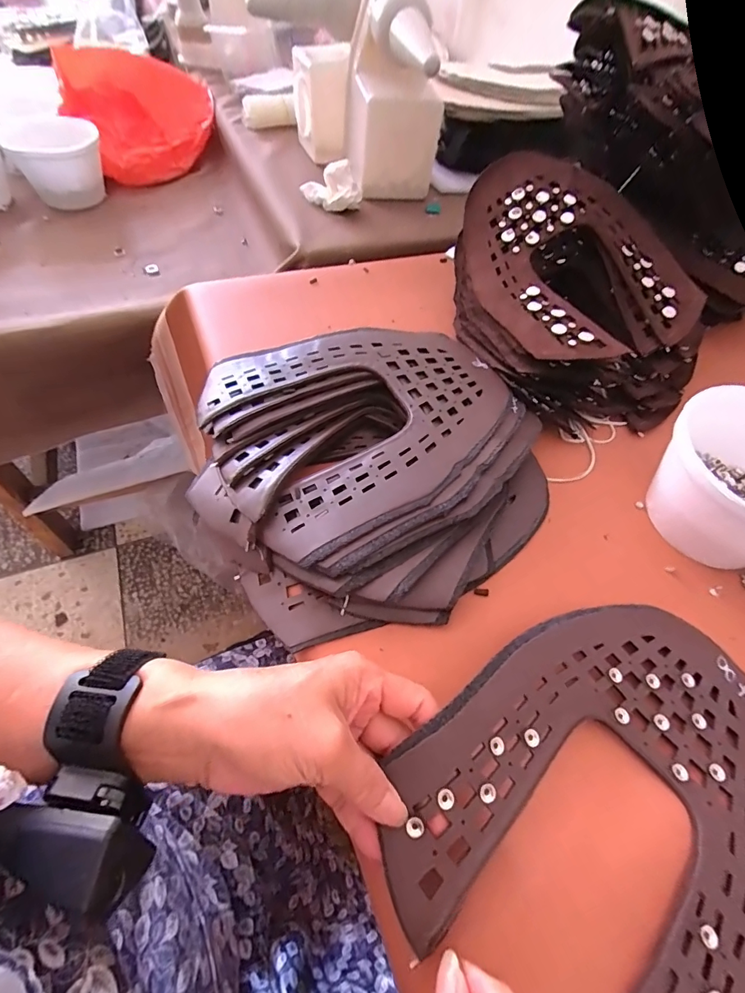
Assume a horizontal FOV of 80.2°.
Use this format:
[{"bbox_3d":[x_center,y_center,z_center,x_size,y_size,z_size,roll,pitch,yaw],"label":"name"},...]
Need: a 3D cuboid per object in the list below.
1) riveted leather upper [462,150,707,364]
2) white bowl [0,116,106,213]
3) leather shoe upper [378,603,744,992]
[{"bbox_3d":[0.208,-0.221,0.415,0.209,0.077,0.235,-4,55,-8],"label":"riveted leather upper"},{"bbox_3d":[-0.496,-0.530,0.704,0.128,0.108,0.138,-19,59,-18],"label":"white bowl"},{"bbox_3d":[0.136,0.158,0.223,0.228,0.035,0.191,-32,64,-25],"label":"leather shoe upper"}]

